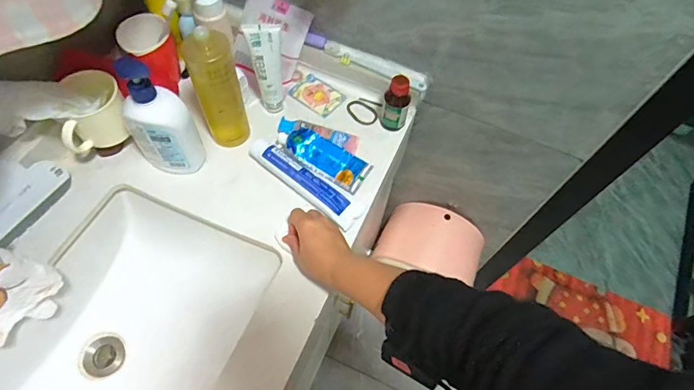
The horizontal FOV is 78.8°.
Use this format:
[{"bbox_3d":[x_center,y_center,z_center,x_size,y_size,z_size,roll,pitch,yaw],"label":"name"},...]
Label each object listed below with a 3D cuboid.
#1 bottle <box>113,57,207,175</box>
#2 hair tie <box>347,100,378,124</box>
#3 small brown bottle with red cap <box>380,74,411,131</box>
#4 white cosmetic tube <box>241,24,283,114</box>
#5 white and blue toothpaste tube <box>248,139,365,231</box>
[{"bbox_3d":[-0.259,-0.099,0.591,0.079,0.197,0.060,3,61,-2],"label":"bottle"},{"bbox_3d":[0.027,-0.144,0.736,0.038,0.004,0.059,-34,68,-20],"label":"hair tie"},{"bbox_3d":[0.080,-0.146,0.684,0.040,0.090,0.037,2,61,-3],"label":"small brown bottle with red cap"},{"bbox_3d":[-0.123,-0.190,0.662,0.050,0.162,0.028,-14,63,-11],"label":"white cosmetic tube"},{"bbox_3d":[-0.068,-0.022,0.647,0.204,0.033,0.052,33,64,14],"label":"white and blue toothpaste tube"}]

